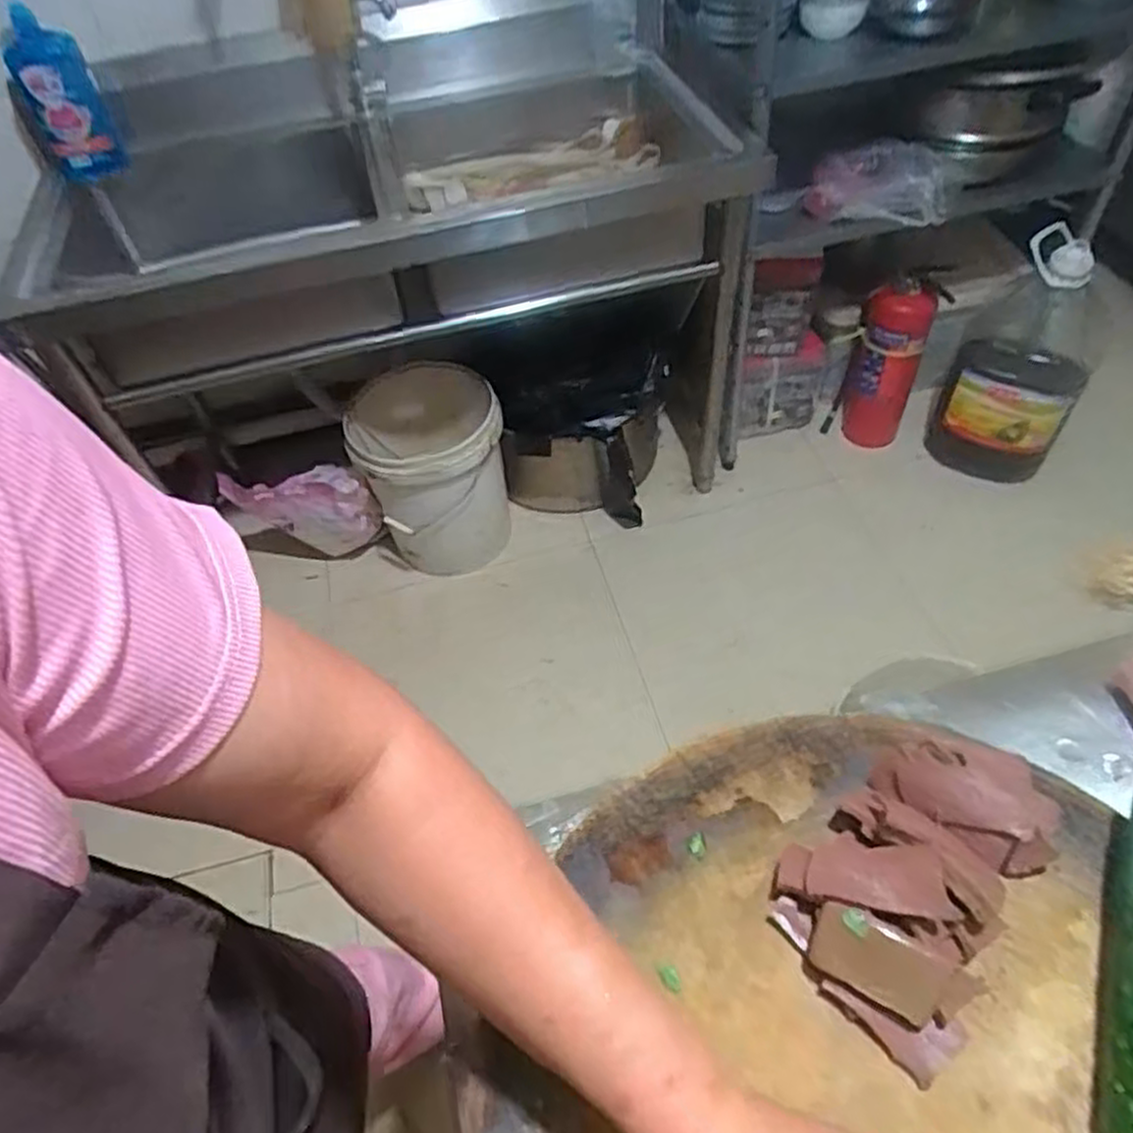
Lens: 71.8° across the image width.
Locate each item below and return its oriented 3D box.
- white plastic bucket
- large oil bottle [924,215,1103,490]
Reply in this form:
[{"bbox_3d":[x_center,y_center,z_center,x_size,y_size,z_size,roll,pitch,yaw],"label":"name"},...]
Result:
[{"bbox_3d":[-0.276,-0.198,1.665,0.293,0.385,0.308,-3,51,4],"label":"white plastic bucket"},{"bbox_3d":[0.946,-0.424,1.640,0.246,0.458,0.244,19,56,20],"label":"large oil bottle"}]

